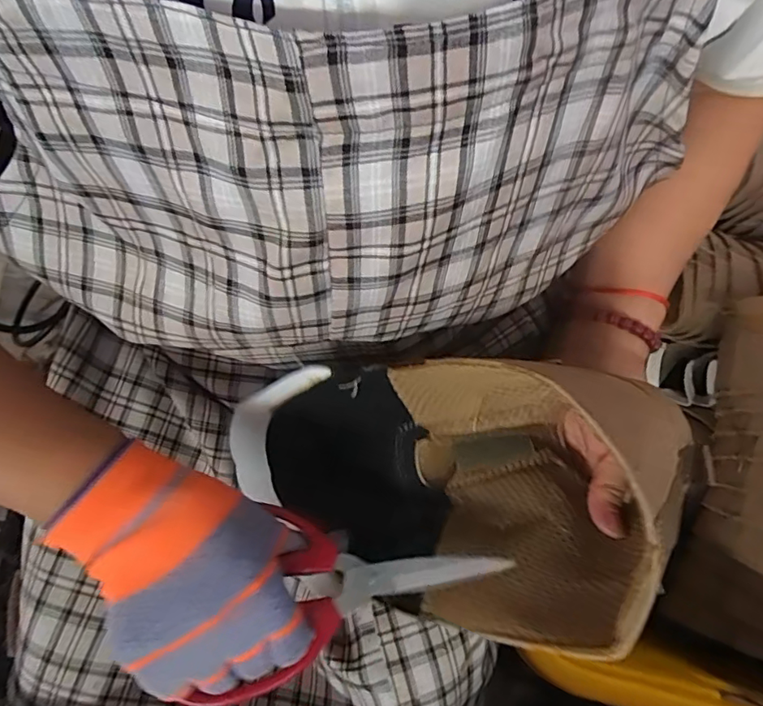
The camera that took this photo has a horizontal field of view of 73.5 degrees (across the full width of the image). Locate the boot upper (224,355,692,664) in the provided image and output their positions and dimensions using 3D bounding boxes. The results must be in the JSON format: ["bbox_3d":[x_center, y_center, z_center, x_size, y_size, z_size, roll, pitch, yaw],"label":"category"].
[{"bbox_3d":[0.031,0.079,0.274,0.206,0.141,0.128,5,74,1],"label":"boot upper"}]

